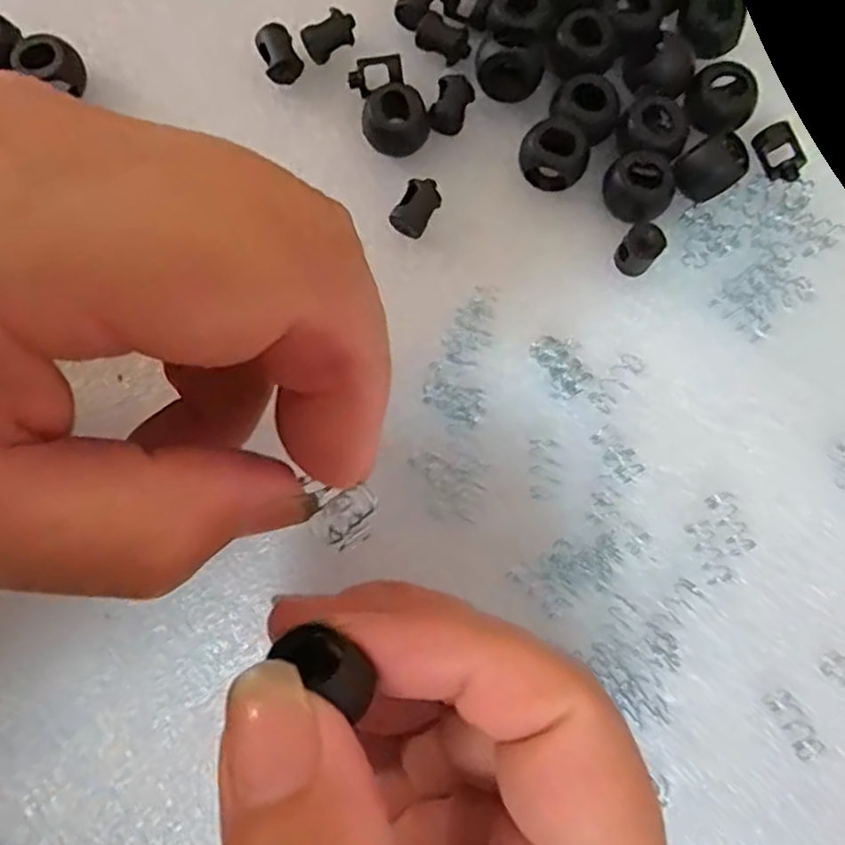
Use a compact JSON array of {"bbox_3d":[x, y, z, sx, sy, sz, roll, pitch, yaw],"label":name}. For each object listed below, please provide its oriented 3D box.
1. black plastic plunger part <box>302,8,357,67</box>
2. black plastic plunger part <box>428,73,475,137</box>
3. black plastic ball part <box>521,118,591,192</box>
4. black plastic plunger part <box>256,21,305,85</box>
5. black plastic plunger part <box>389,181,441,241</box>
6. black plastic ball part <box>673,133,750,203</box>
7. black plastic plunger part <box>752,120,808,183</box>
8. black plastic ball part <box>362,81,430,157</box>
[{"bbox_3d":[-0.026,-0.107,0.196,0.015,0.008,0.007,-33,82,-4],"label":"black plastic plunger part"},{"bbox_3d":[0.008,-0.085,0.191,0.009,0.009,0.015,22,82,4],"label":"black plastic plunger part"},{"bbox_3d":[0.035,-0.070,0.187,0.017,0.015,0.014,4,81,2],"label":"black plastic ball part"},{"bbox_3d":[-0.039,-0.101,0.195,0.010,0.009,0.013,-20,81,-2],"label":"black plastic plunger part"},{"bbox_3d":[-0.001,-0.057,0.187,0.009,0.008,0.015,31,82,6],"label":"black plastic plunger part"},{"bbox_3d":[0.074,-0.064,0.180,0.017,0.014,0.010,-21,81,-2],"label":"black plastic ball part"},{"bbox_3d":[0.095,-0.071,0.186,0.010,0.005,0.015,-28,82,-3],"label":"black plastic plunger part"},{"bbox_3d":[-0.008,-0.081,0.190,0.017,0.012,0.016,0,81,1],"label":"black plastic ball part"}]

